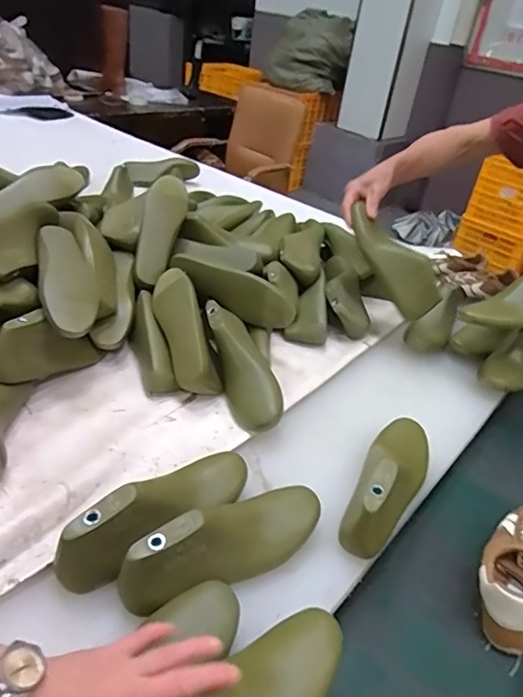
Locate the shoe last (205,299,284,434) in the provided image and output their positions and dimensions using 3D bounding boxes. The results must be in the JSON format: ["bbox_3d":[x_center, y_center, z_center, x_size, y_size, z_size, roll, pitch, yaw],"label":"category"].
[{"bbox_3d":[-0.033,0.021,0.767,0.064,0.063,0.224,-12,63,-26],"label":"shoe last"}]

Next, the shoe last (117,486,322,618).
[{"bbox_3d":[-0.031,0.201,0.543,0.238,0.080,0.070,-5,35,-38],"label":"shoe last"}]

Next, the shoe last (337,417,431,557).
[{"bbox_3d":[0.167,0.153,0.654,0.078,0.078,0.245,23,37,21],"label":"shoe last"}]

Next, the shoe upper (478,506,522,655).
[{"bbox_3d":[0.331,0.267,0.635,0.095,0.074,0.216,31,41,30],"label":"shoe upper"}]

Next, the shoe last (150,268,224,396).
[{"bbox_3d":[-0.124,-0.038,0.805,0.066,0.066,0.229,-9,60,-23],"label":"shoe last"}]

